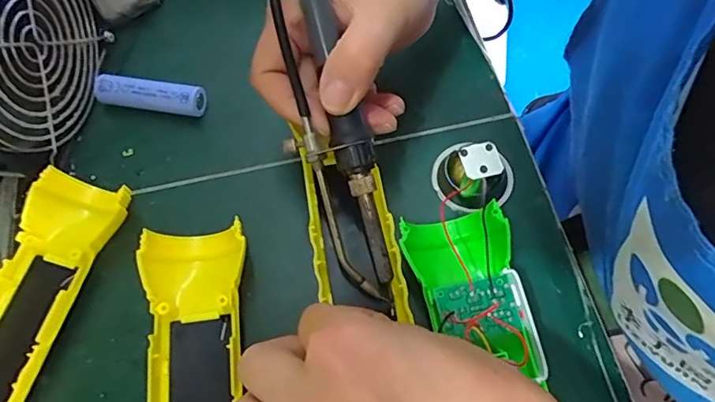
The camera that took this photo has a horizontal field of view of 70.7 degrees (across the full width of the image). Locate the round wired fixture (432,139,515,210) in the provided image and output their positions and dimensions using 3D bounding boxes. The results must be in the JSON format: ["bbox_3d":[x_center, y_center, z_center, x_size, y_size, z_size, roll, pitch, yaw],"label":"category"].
[{"bbox_3d":[0.063,-0.017,0.272,0.042,0.024,0.037,25,68,13],"label":"round wired fixture"}]

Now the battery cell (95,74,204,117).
[{"bbox_3d":[-0.126,-0.063,0.308,0.066,0.019,0.015,8,65,6],"label":"battery cell"}]

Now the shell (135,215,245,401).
[{"bbox_3d":[-0.074,0.089,0.232,0.044,0.025,0.161,-8,65,-1],"label":"shell"}]

